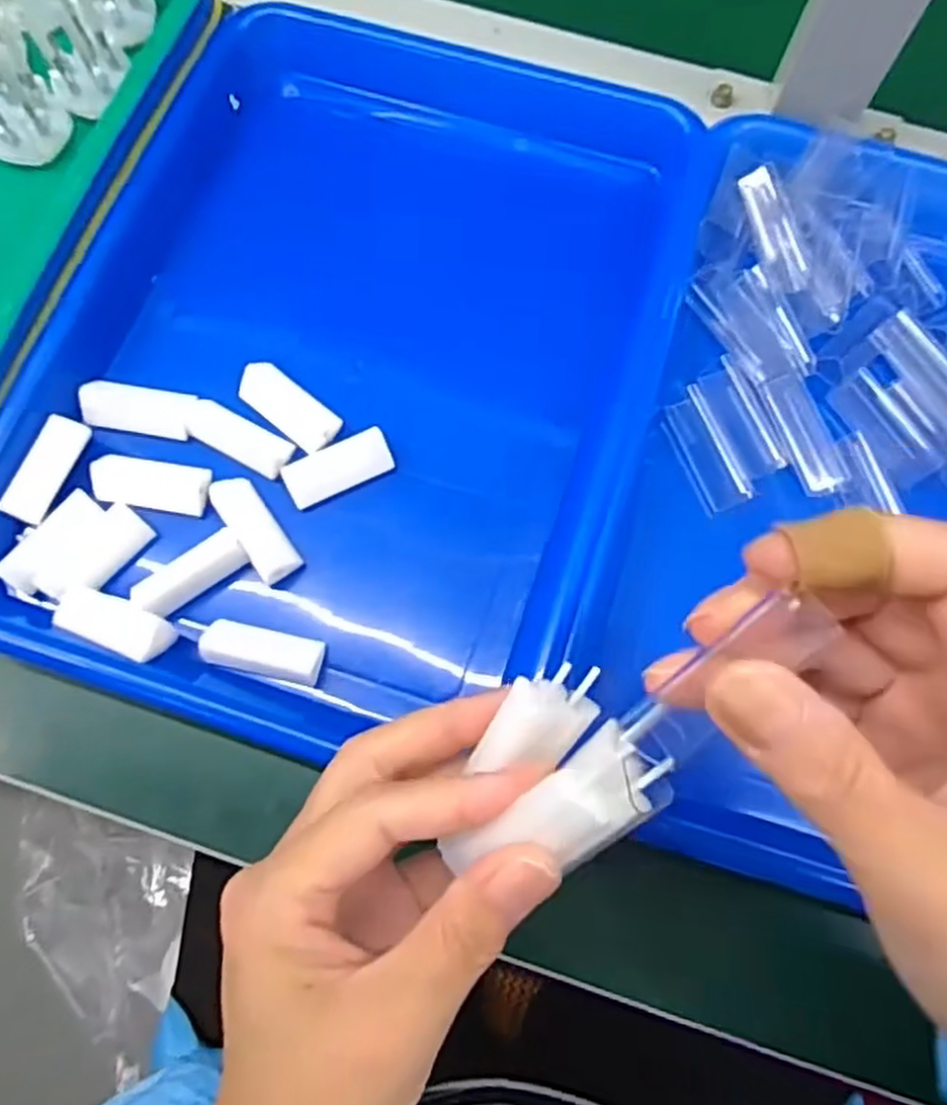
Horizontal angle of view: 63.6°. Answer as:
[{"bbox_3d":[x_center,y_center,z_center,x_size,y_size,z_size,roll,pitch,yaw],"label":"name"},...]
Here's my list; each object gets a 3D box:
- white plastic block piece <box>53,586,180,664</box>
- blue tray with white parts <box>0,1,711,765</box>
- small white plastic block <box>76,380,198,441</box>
[{"bbox_3d":[-0.140,0.028,0.298,0.049,0.012,0.020,21,74,5],"label":"white plastic block piece"},{"bbox_3d":[-0.051,-0.093,0.343,0.250,0.039,0.347,16,74,3],"label":"blue tray with white parts"},{"bbox_3d":[-0.146,-0.063,0.332,0.045,0.008,0.021,7,74,1],"label":"small white plastic block"}]

